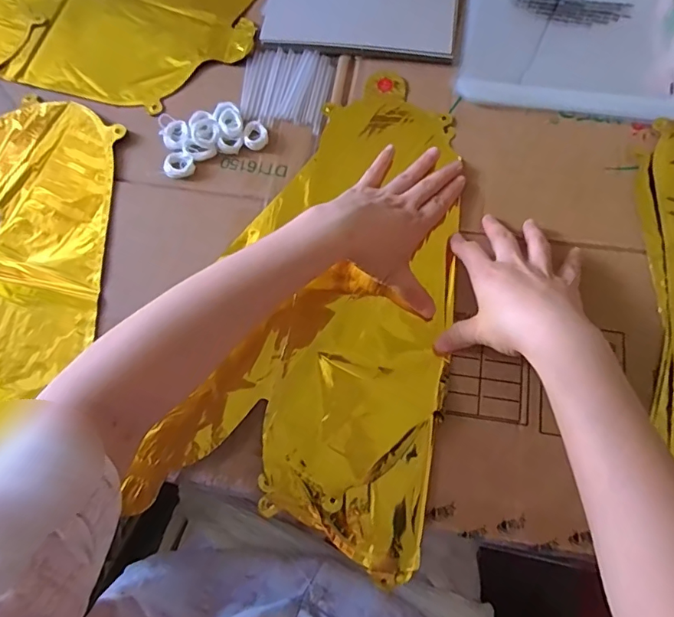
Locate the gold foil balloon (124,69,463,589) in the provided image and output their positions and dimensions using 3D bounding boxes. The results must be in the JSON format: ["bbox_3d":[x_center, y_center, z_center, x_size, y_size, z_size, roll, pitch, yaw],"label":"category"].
[{"bbox_3d":[-0.003,-0.020,0.426,0.213,0.019,0.414,12,72,6],"label":"gold foil balloon"}]

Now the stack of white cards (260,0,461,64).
[{"bbox_3d":[0.028,-0.333,0.505,0.201,0.016,0.165,6,72,4],"label":"stack of white cards"}]

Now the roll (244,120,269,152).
[{"bbox_3d":[-0.076,-0.163,0.456,0.022,0.006,0.030,-6,71,0],"label":"roll"}]

